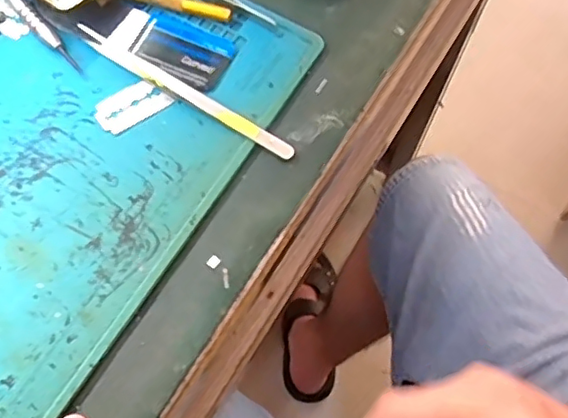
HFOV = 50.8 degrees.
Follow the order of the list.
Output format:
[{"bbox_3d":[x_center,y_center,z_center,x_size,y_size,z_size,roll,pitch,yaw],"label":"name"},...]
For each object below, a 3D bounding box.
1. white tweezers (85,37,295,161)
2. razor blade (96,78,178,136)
[{"bbox_3d":[-0.051,-0.061,0.322,0.130,0.007,0.009,30,71,11],"label":"white tweezers"},{"bbox_3d":[-0.082,-0.057,0.323,0.039,0.004,0.023,-34,72,-13],"label":"razor blade"}]

